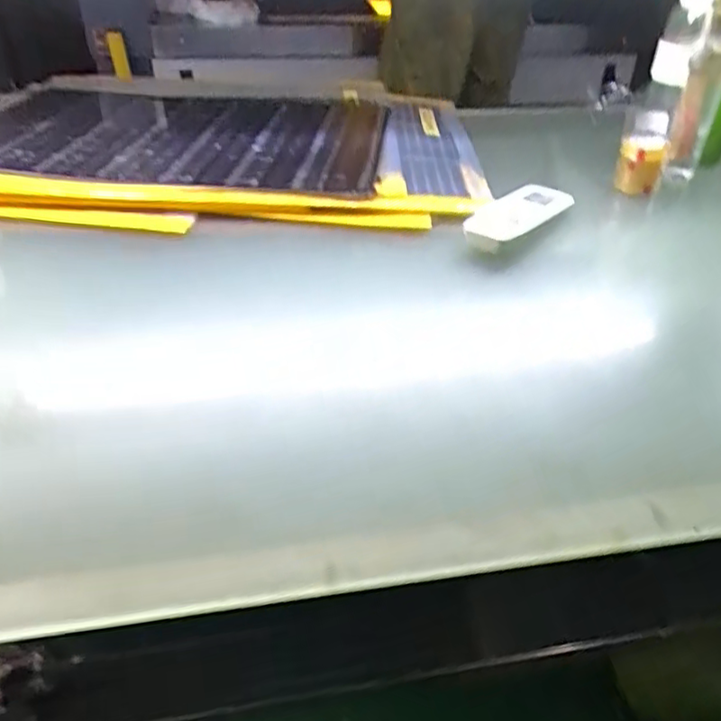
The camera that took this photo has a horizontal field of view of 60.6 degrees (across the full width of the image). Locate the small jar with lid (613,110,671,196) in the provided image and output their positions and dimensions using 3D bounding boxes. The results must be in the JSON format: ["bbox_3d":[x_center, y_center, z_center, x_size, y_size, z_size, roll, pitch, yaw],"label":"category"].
[{"bbox_3d":[0.316,-0.233,0.691,0.048,0.042,0.101,14,72,14],"label":"small jar with lid"}]

